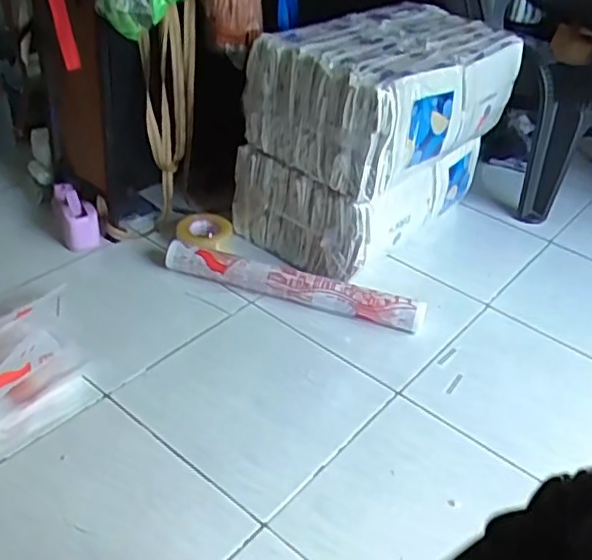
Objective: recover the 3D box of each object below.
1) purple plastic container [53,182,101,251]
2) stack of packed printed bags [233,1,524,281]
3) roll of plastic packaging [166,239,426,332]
[{"bbox_3d":[-0.556,-0.170,1.657,0.080,0.080,0.212,-20,71,-31],"label":"purple plastic container"},{"bbox_3d":[0.222,-0.371,1.706,0.662,0.495,0.409,-28,49,-37],"label":"stack of packed printed bags"},{"bbox_3d":[-0.017,0.008,1.531,0.613,0.069,0.076,15,38,11],"label":"roll of plastic packaging"}]

